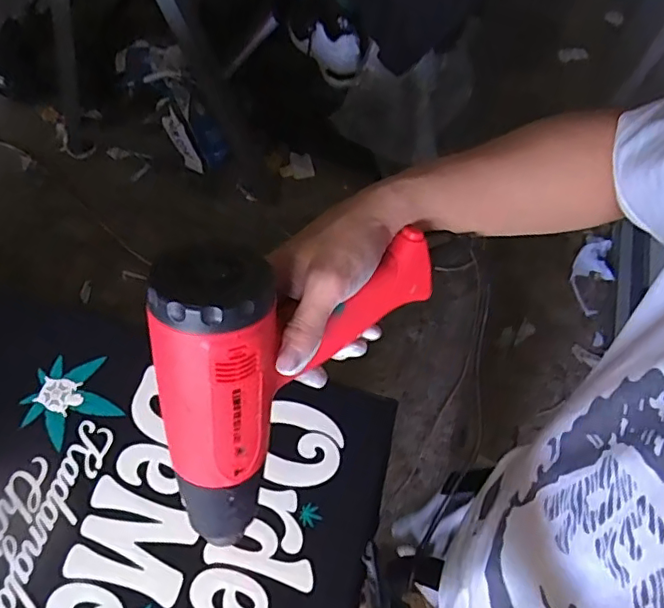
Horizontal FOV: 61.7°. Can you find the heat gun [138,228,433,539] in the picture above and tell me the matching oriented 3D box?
[{"bbox_3d":[-0.033,0.035,0.383,0.190,0.189,0.078,-20,43,-36],"label":"heat gun"}]

